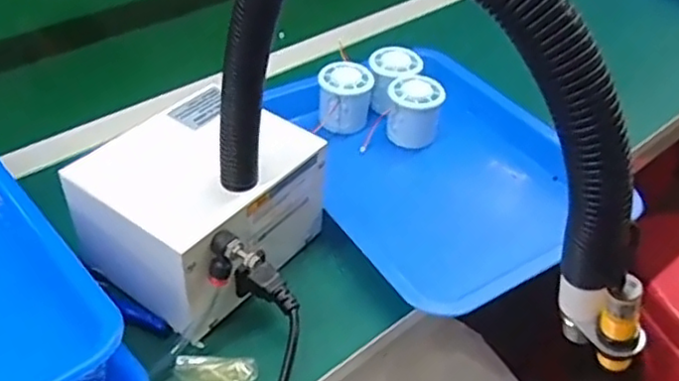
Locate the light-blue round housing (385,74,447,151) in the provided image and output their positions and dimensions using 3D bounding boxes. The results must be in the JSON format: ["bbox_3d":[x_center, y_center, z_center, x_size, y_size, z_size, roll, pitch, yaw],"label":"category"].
[{"bbox_3d":[0.076,-0.081,0.685,0.056,0.057,0.055,11,42,9],"label":"light-blue round housing"}]

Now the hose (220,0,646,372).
[{"bbox_3d":[0.040,-0.041,0.344,0.277,0.212,0.028,27,47,25],"label":"hose"}]

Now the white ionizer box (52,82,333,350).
[{"bbox_3d":[-0.105,0.011,0.528,0.135,0.099,0.157,27,47,25],"label":"white ionizer box"}]

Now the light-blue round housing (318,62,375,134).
[{"bbox_3d":[0.007,-0.097,0.696,0.052,0.055,0.049,2,42,-2],"label":"light-blue round housing"}]

